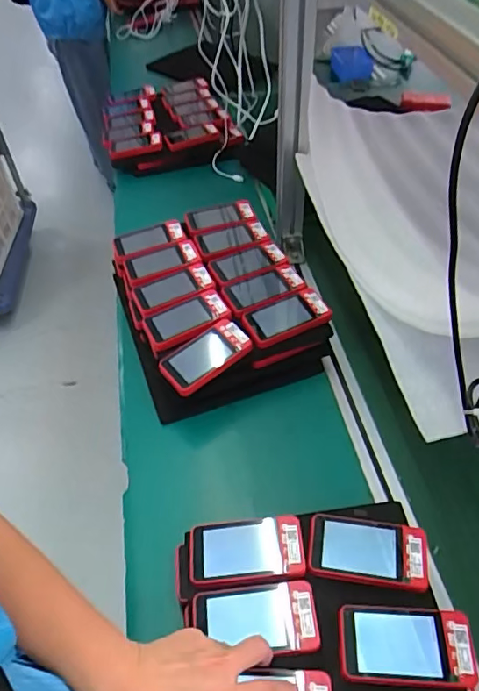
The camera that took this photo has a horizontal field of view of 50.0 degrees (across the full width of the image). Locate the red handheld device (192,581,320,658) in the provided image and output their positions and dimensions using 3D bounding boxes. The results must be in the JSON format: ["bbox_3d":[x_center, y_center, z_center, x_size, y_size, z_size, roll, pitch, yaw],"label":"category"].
[{"bbox_3d":[0.015,0.268,0.503,0.119,0.014,0.063,-4,48,0],"label":"red handheld device"}]

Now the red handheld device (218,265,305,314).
[{"bbox_3d":[0.036,-0.085,0.771,0.120,0.017,0.069,-18,49,-12],"label":"red handheld device"}]

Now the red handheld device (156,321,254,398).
[{"bbox_3d":[-0.045,0.014,0.699,0.120,0.023,0.068,-29,52,-21],"label":"red handheld device"}]

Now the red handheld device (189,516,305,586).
[{"bbox_3d":[0.007,0.220,0.550,0.121,0.017,0.064,-4,48,0],"label":"red handheld device"}]

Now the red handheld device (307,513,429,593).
[{"bbox_3d":[0.133,0.212,0.536,0.119,0.014,0.067,5,48,8],"label":"red handheld device"}]

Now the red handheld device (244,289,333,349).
[{"bbox_3d":[0.063,-0.040,0.739,0.117,0.030,0.066,-23,51,-17],"label":"red handheld device"}]

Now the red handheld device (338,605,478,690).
[{"bbox_3d":[0.154,0.278,0.477,0.119,0.014,0.063,1,48,5],"label":"red handheld device"}]

